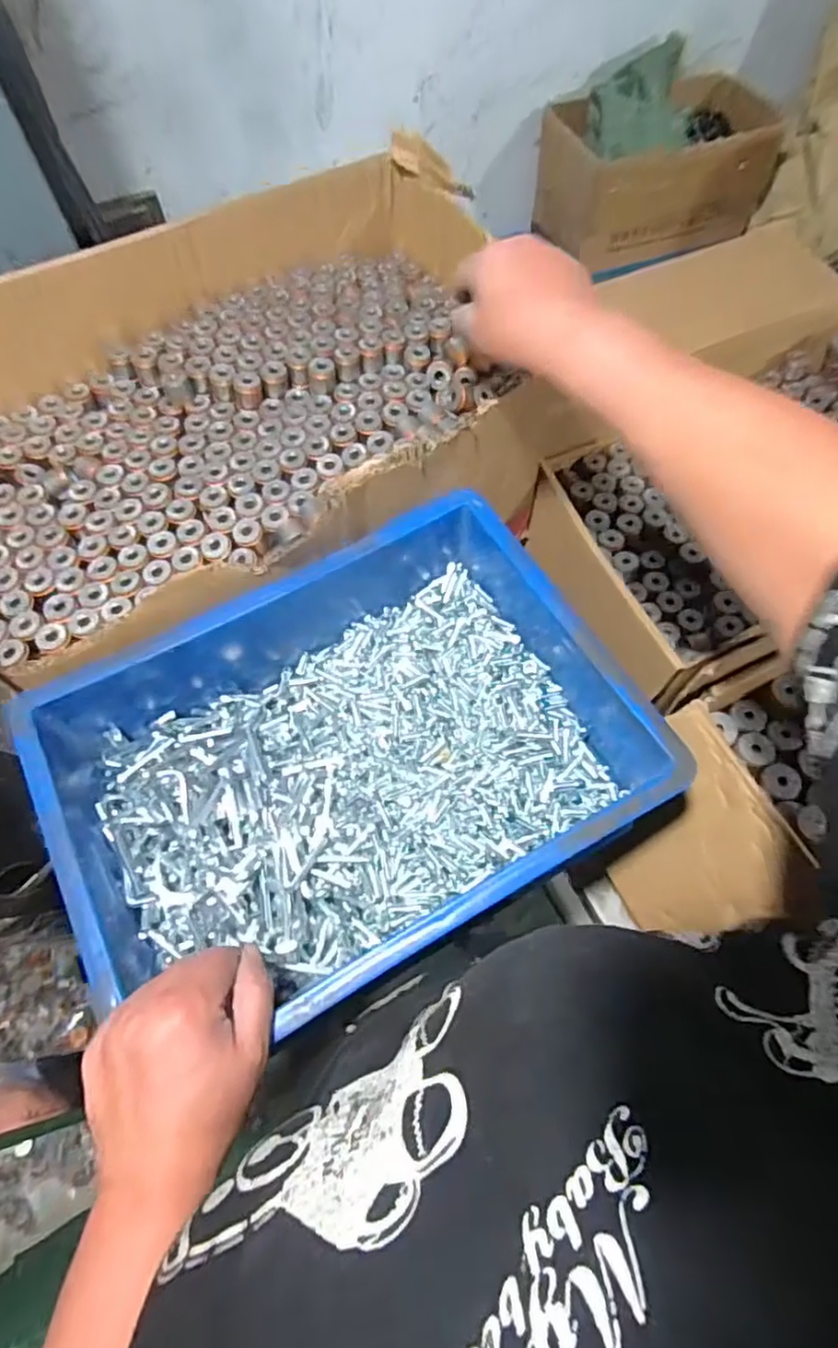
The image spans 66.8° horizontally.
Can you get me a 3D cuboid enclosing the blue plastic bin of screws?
[{"bbox_3d":[-0.054,0.063,0.493,0.396,0.114,0.294,-26,66,-10],"label":"blue plastic bin of screws"}]

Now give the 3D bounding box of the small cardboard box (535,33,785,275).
[{"bbox_3d":[0.434,-0.911,1.131,0.418,0.223,0.212,-17,65,-6],"label":"small cardboard box"}]

